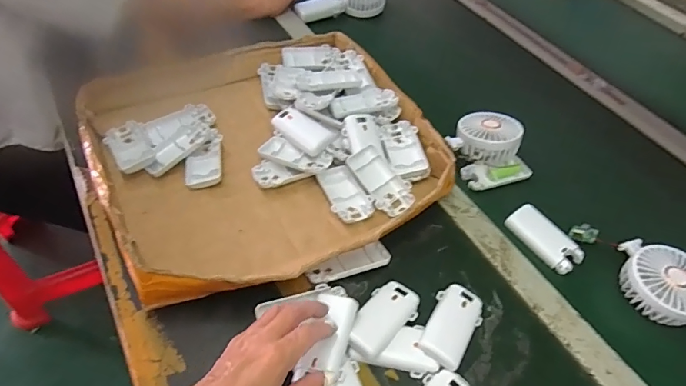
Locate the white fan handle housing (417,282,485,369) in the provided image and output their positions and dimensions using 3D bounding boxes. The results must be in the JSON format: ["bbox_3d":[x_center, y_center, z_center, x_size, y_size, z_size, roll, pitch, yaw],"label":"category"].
[{"bbox_3d":[0.116,0.141,0.461,0.048,0.023,0.091,28,54,19],"label":"white fan handle housing"}]

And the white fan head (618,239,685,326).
[{"bbox_3d":[0.374,0.103,0.497,0.085,0.036,0.095,14,51,8],"label":"white fan head"}]

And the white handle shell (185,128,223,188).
[{"bbox_3d":[-0.185,-0.044,0.575,0.045,0.024,0.087,-5,51,-8],"label":"white handle shell"}]

